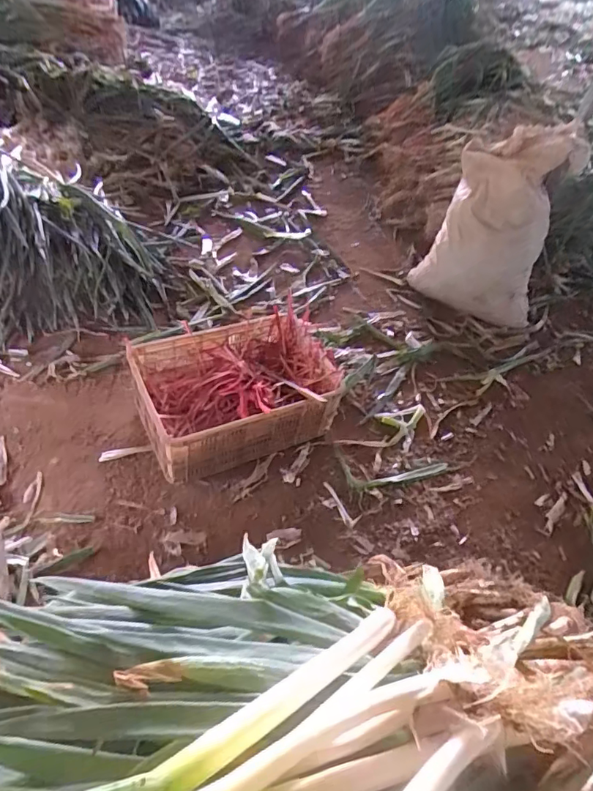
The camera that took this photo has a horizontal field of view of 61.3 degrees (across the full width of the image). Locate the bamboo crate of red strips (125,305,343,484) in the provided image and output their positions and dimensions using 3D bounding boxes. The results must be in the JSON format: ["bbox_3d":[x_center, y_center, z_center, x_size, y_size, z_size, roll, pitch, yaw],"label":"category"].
[{"bbox_3d":[-0.187,-0.018,1.666,0.642,0.230,0.440,-16,53,-22],"label":"bamboo crate of red strips"}]

